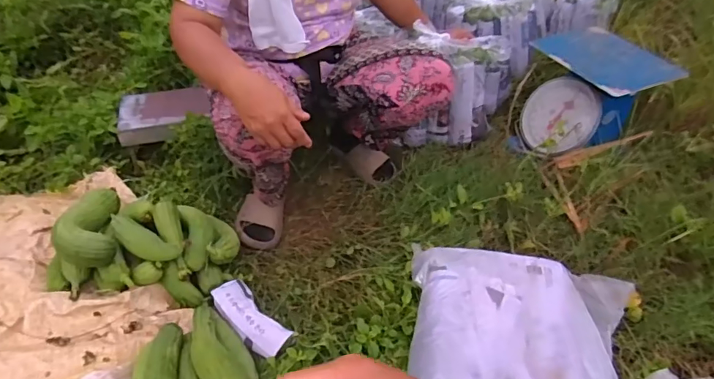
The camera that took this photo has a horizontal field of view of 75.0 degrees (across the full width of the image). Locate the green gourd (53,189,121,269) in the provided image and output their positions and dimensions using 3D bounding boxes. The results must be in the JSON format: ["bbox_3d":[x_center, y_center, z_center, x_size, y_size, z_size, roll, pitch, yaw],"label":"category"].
[{"bbox_3d":[-0.527,0.071,0.904,0.105,0.058,0.177,-15,46,-14],"label":"green gourd"}]

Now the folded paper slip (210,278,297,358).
[{"bbox_3d":[-0.204,0.236,0.876,0.071,0.037,0.194,-33,53,-28],"label":"folded paper slip"}]

